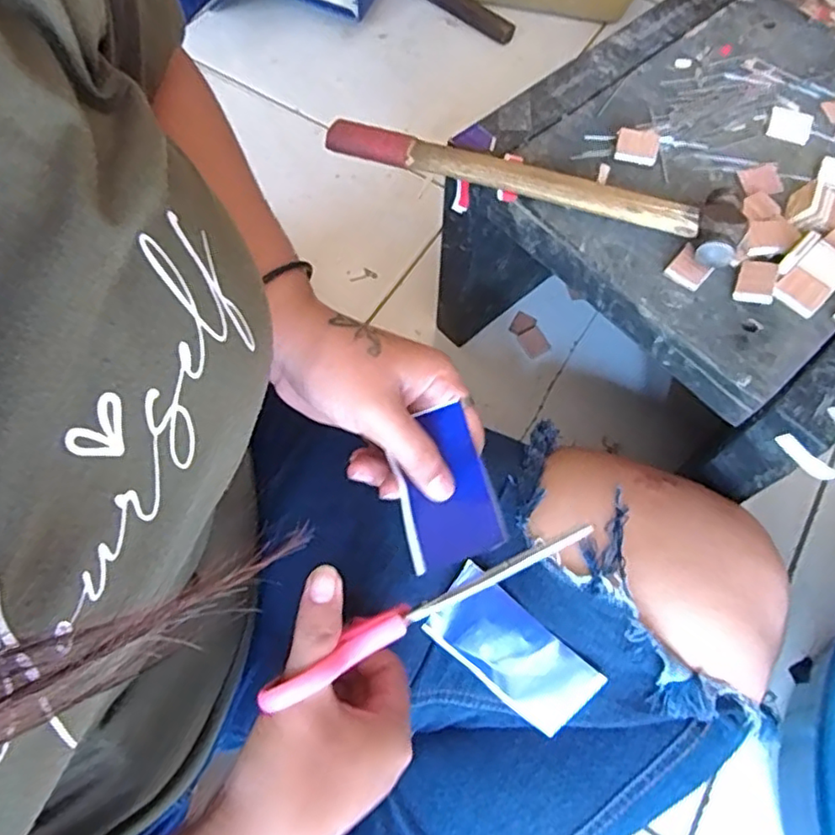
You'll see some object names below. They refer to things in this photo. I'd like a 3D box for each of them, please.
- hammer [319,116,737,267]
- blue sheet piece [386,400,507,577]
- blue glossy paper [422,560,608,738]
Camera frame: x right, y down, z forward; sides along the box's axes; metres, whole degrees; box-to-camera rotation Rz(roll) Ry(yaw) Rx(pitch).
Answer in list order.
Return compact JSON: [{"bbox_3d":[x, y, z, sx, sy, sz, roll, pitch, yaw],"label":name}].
[{"bbox_3d":[0.064,-0.140,0.363,0.238,0.025,0.043,21,67,8],"label":"hammer"},{"bbox_3d":[0.011,0.034,0.300,0.046,0.014,0.068,-17,67,-9],"label":"blue sheet piece"},{"bbox_3d":[0.048,0.120,0.325,0.087,0.005,0.042,40,94,7],"label":"blue glossy paper"}]

